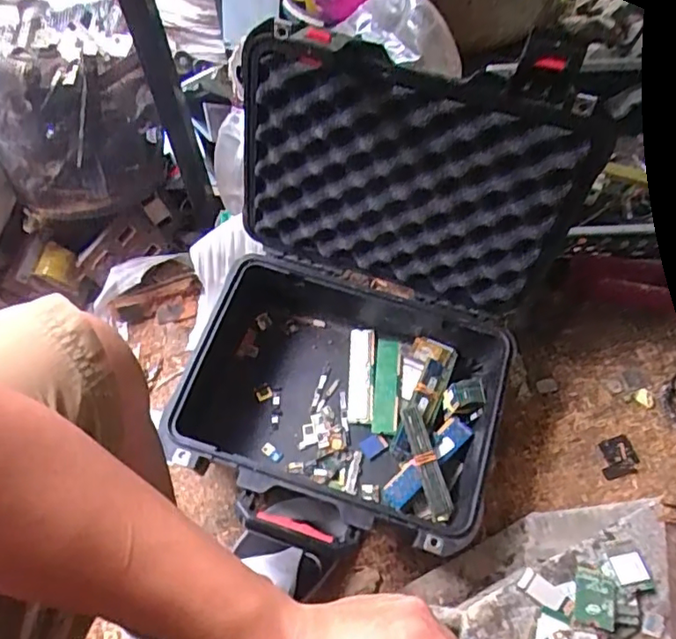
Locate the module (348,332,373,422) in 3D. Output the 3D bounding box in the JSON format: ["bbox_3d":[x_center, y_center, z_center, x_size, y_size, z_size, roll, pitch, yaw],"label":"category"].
[{"bbox_3d":[0.031,0.075,0.782,0.032,0.008,0.125,1,66,3],"label":"module"}]

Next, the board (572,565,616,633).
[{"bbox_3d":[0.150,0.163,0.342,0.023,0.004,0.032,11,59,10],"label":"board"}]

